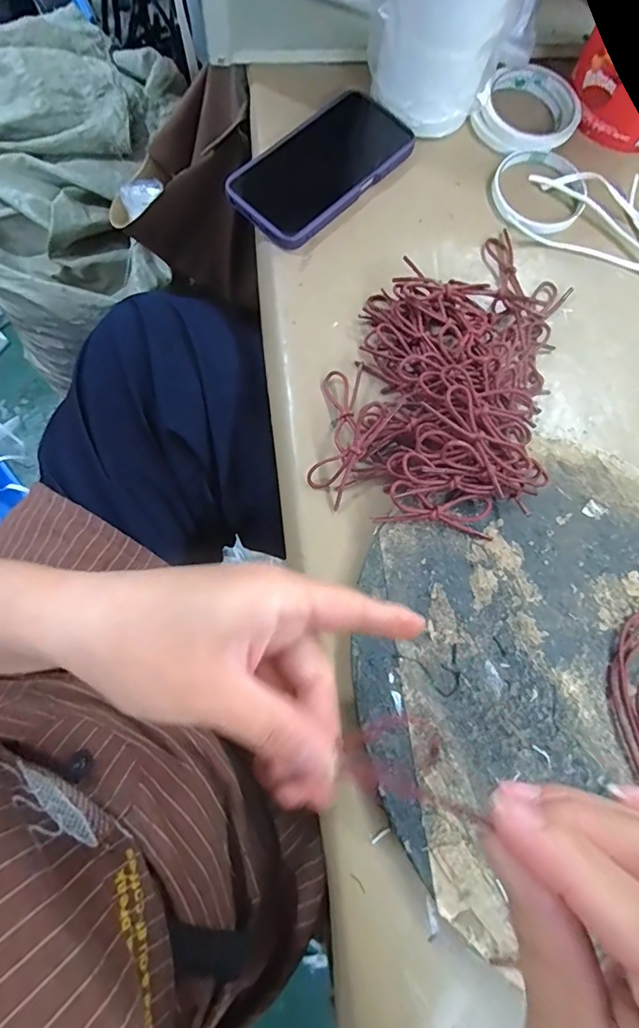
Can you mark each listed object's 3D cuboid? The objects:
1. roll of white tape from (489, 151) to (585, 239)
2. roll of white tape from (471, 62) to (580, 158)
[{"bbox_3d":[0.195,-0.287,0.413,0.081,0.006,0.089,1,77,-5],"label":"roll of white tape"},{"bbox_3d":[0.186,-0.370,0.424,0.095,0.023,0.082,-11,78,-8],"label":"roll of white tape"}]

